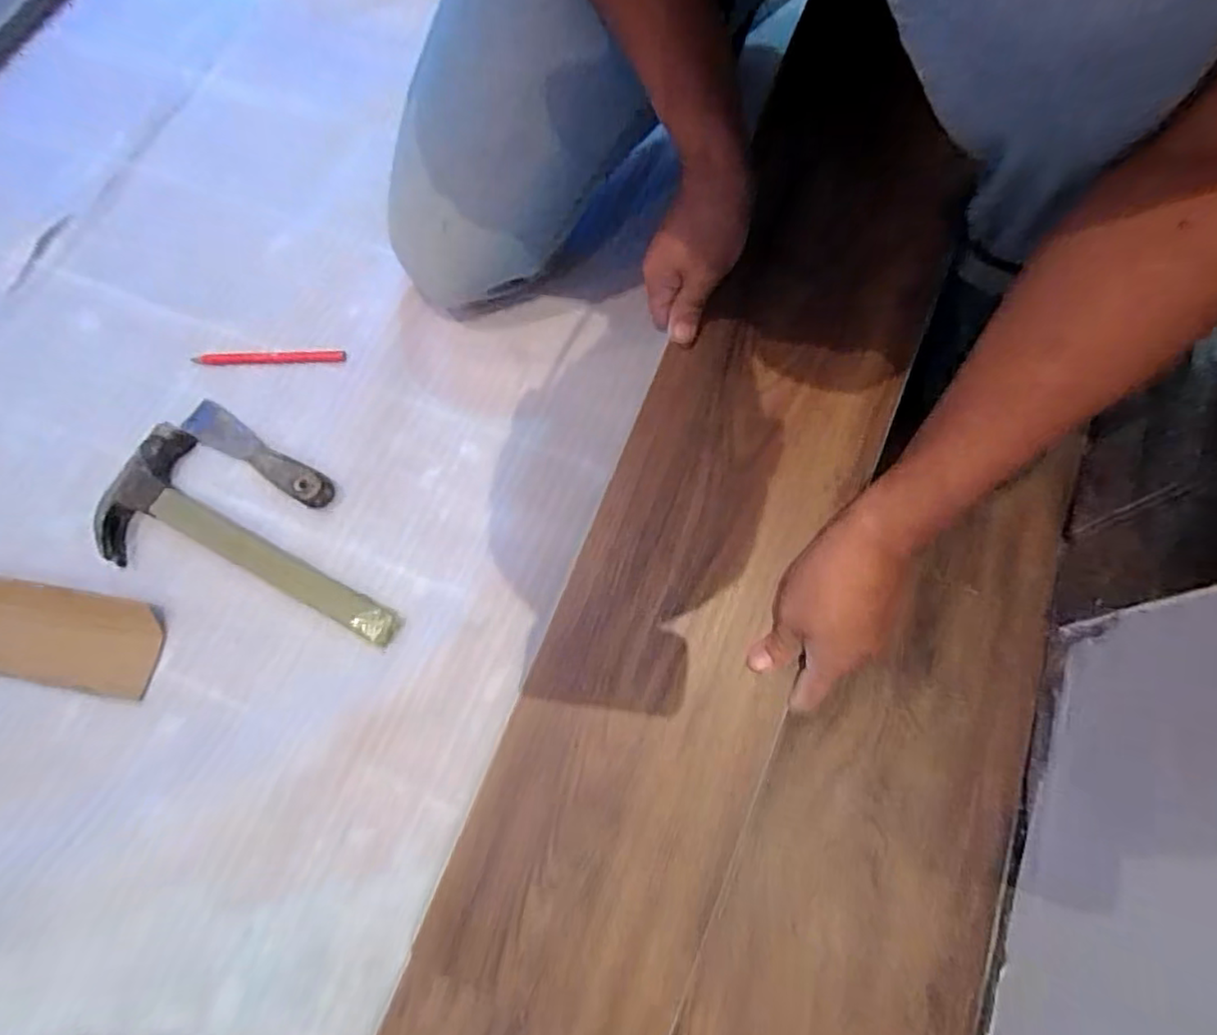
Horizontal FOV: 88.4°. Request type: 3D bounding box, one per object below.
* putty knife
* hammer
[{"bbox_3d":[-0.324,-0.058,0.573,0.175,0.020,0.037,32,73,13],"label":"putty knife"},{"bbox_3d":[-0.319,0.039,0.537,0.294,0.023,0.114,32,73,13],"label":"hammer"}]

